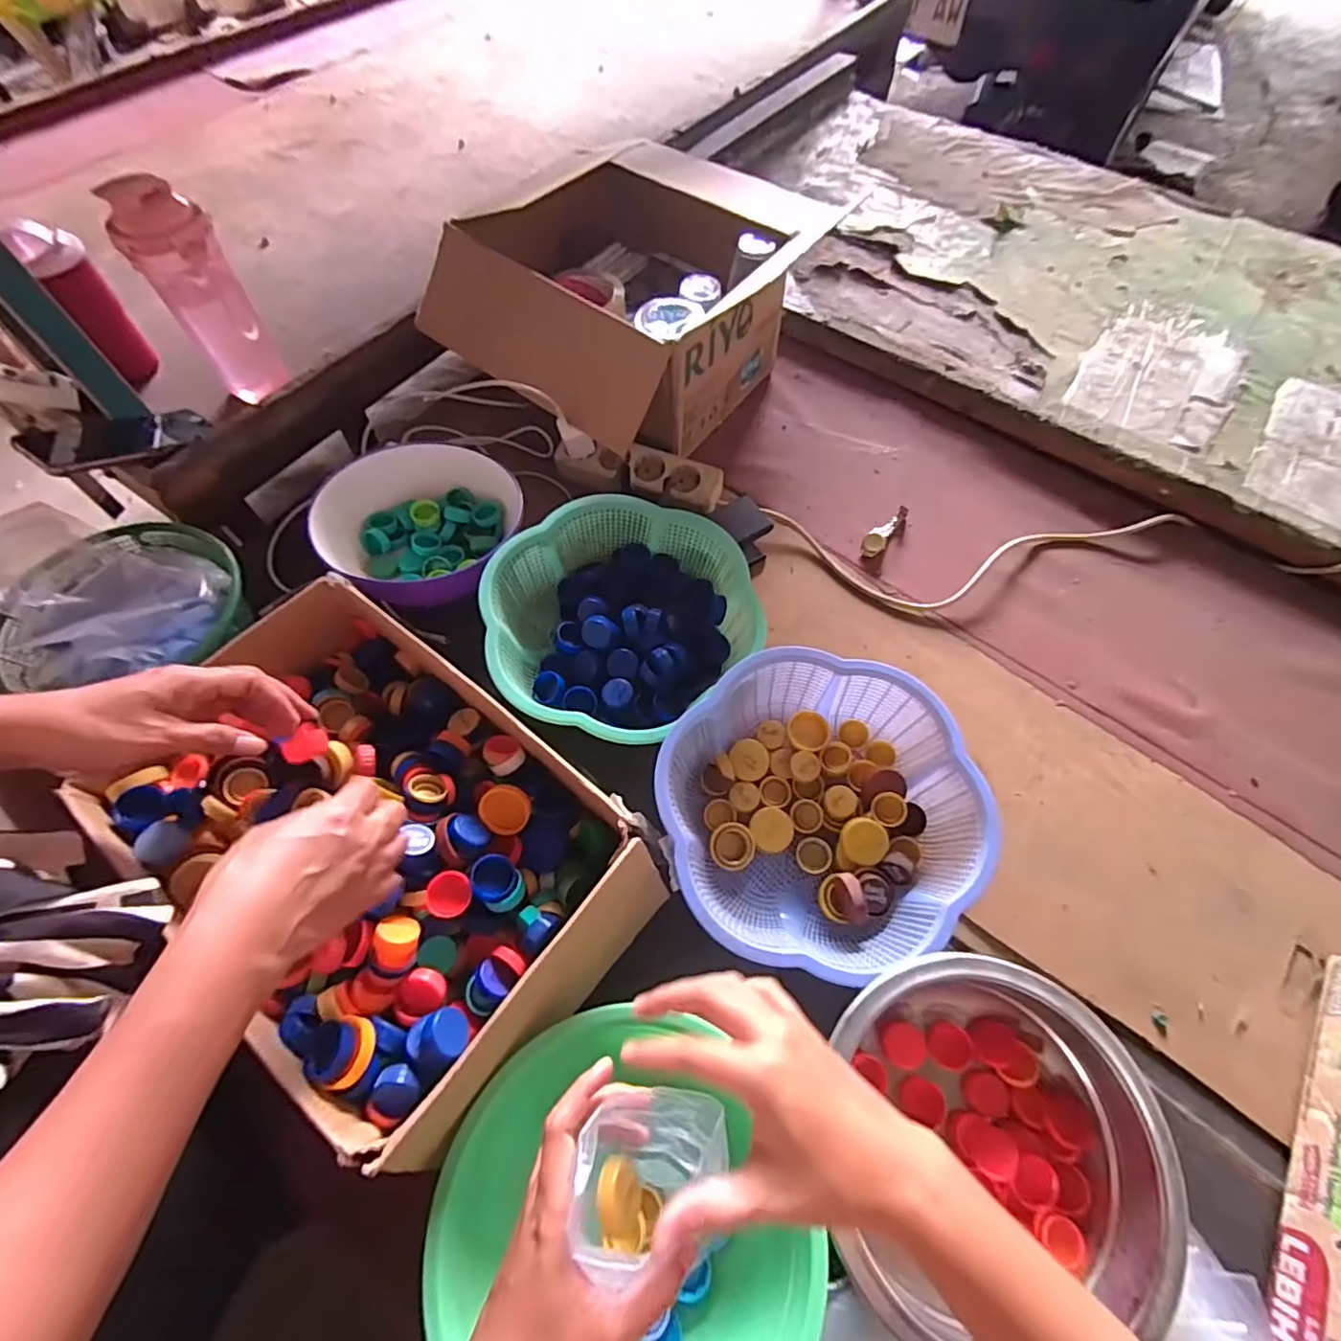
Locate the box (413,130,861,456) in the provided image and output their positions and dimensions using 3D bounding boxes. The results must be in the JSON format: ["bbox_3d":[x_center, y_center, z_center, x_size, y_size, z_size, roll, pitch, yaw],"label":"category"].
[{"bbox_3d":[-0.064,-0.465,0.774,0.344,0.177,0.365,38,68,18],"label":"box"}]

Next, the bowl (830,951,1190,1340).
[{"bbox_3d":[0.214,0.318,0.424,0.200,0.081,0.205,0,62,0],"label":"bowl"}]

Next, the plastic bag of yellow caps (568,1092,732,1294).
[{"bbox_3d":[-0.008,0.258,0.320,0.070,0.078,0.065,3,60,0],"label":"plastic bag of yellow caps"}]

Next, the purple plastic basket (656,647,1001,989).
[{"bbox_3d":[0.121,0.115,0.520,0.254,0.086,0.251,-8,63,-5],"label":"purple plastic basket"}]

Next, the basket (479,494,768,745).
[{"bbox_3d":[-0.050,-0.050,0.609,0.265,0.091,0.236,-38,69,-18],"label":"basket"}]

